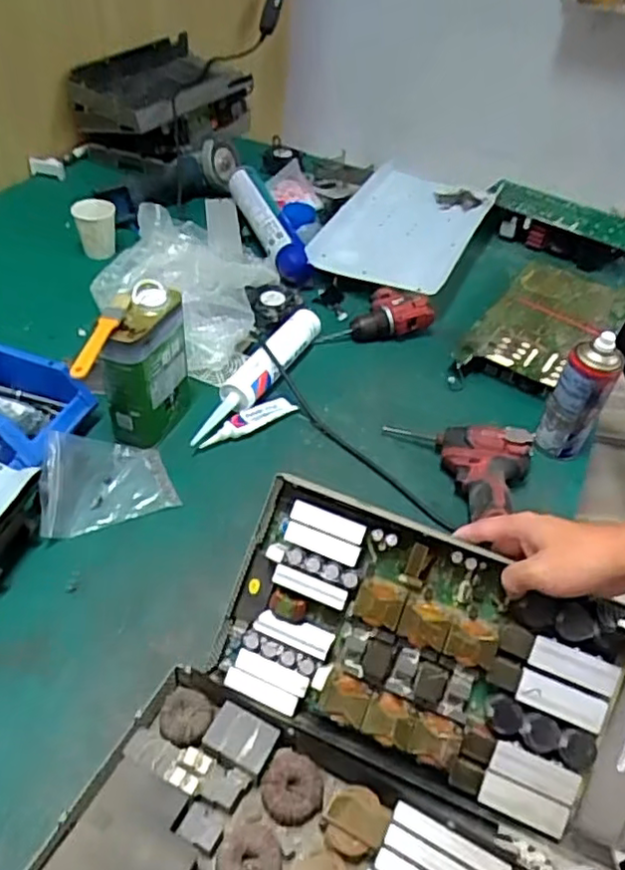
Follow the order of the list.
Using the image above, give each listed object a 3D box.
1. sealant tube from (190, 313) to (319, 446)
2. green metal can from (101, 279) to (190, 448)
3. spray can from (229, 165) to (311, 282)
[{"bbox_3d":[-0.074,-0.090,0.939,0.053,0.041,0.312,22,46,15],"label":"sealant tube"},{"bbox_3d":[-0.204,-0.086,0.818,0.065,0.173,0.115,14,44,7],"label":"green metal can"},{"bbox_3d":[-0.084,-0.402,1.210,0.069,0.077,0.319,-11,46,-18],"label":"spray can"}]

